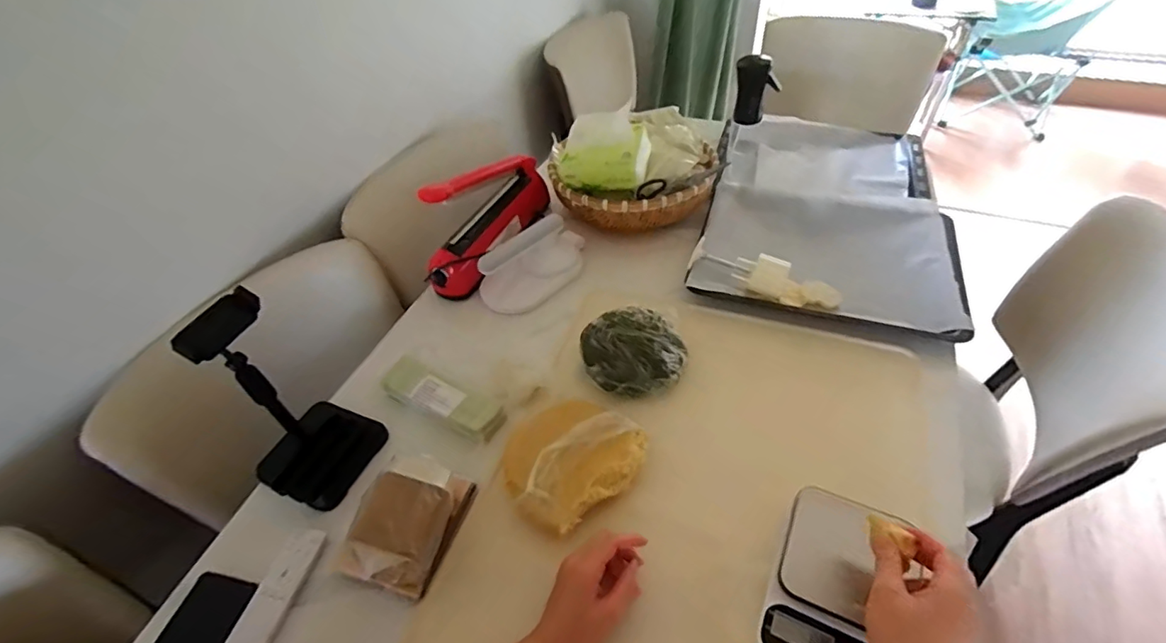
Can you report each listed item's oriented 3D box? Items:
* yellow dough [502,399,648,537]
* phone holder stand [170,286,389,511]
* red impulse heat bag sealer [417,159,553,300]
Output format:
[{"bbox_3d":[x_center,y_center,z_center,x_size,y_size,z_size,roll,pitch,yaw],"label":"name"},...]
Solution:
[{"bbox_3d":[-0.014,0.153,0.615,0.161,0.040,0.141,-31,52,-22],"label":"yellow dough"},{"bbox_3d":[-0.341,0.091,0.586,0.110,0.264,0.121,16,51,19],"label":"phone holder stand"},{"bbox_3d":[-0.154,-0.197,0.875,0.074,0.167,0.310,16,51,20],"label":"red impulse heat bag sealer"}]

